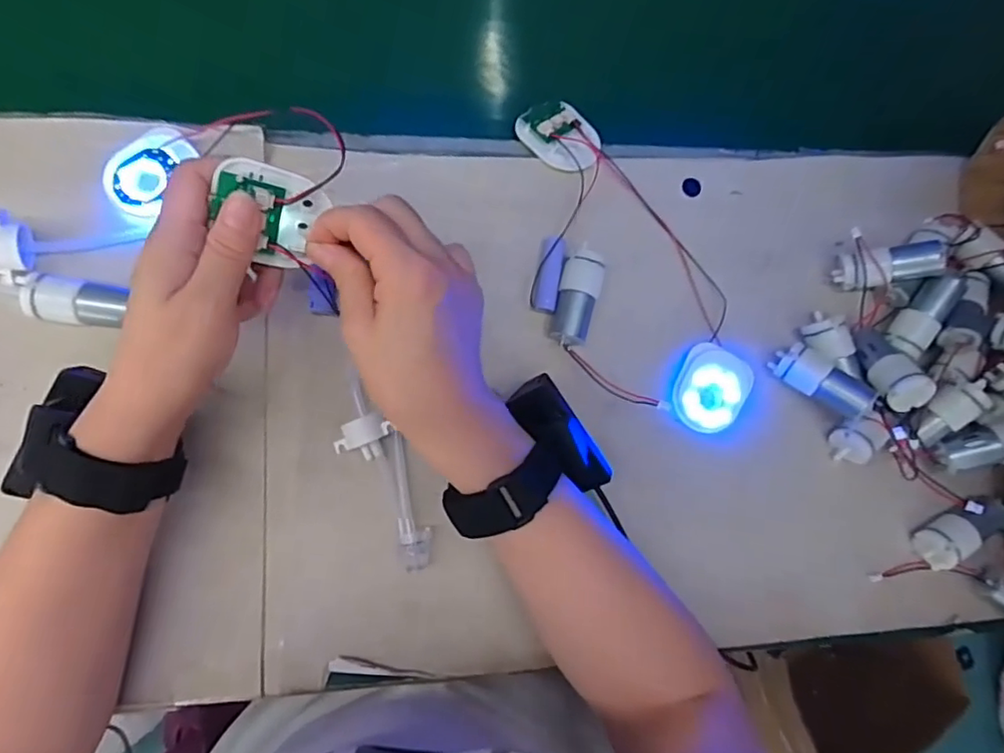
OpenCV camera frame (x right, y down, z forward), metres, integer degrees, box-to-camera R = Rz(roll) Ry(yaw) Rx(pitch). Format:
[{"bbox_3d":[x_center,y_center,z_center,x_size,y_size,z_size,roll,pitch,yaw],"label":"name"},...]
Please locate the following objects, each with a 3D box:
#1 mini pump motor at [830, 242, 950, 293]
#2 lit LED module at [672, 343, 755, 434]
[{"bbox_3d":[0.264,-0.076,0.398,0.063,0.022,0.026,-7,86,18],"label":"mini pump motor"},{"bbox_3d":[0.142,0.009,0.390,0.048,0.011,0.058,27,79,-5],"label":"lit LED module"}]

